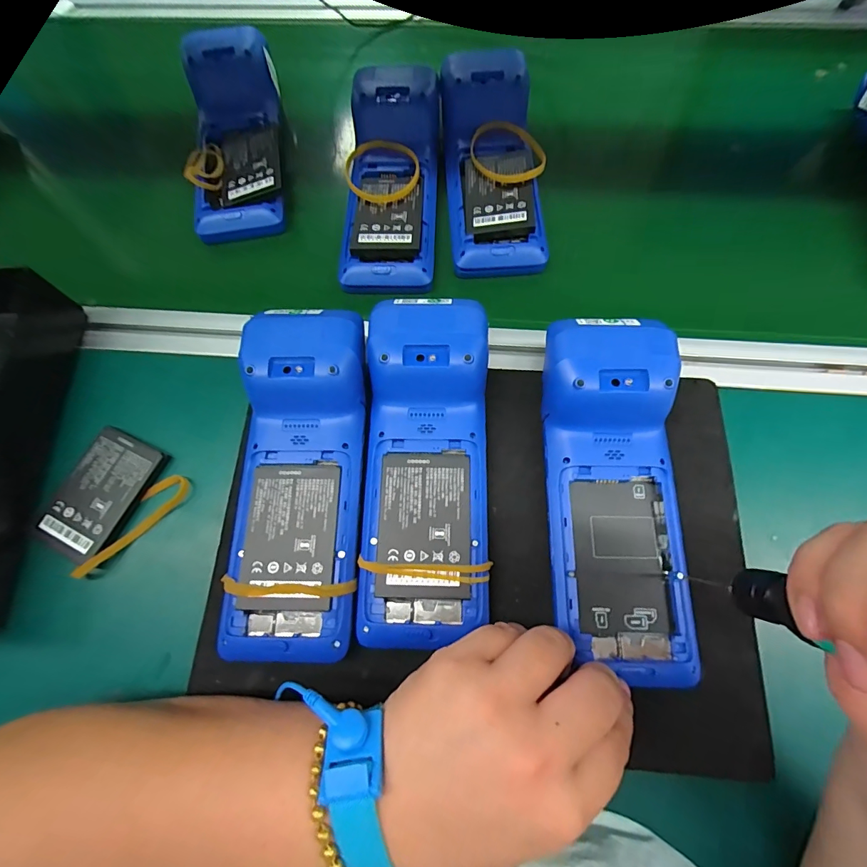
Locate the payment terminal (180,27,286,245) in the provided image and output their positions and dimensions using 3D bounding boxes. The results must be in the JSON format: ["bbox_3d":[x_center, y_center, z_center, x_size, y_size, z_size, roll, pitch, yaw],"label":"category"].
[{"bbox_3d":[-0.192,-0.291,0.394,0.091,0.049,0.227,-9,71,-1],"label":"payment terminal"}]

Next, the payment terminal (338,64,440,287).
[{"bbox_3d":[-0.038,-0.230,0.364,0.084,0.046,0.218,1,72,3],"label":"payment terminal"}]

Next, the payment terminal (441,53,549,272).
[{"bbox_3d":[0.053,-0.250,0.371,0.087,0.050,0.224,-3,71,1],"label":"payment terminal"}]

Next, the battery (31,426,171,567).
[{"bbox_3d":[-0.240,0.044,0.296,0.055,0.014,0.091,22,74,9],"label":"battery"}]

